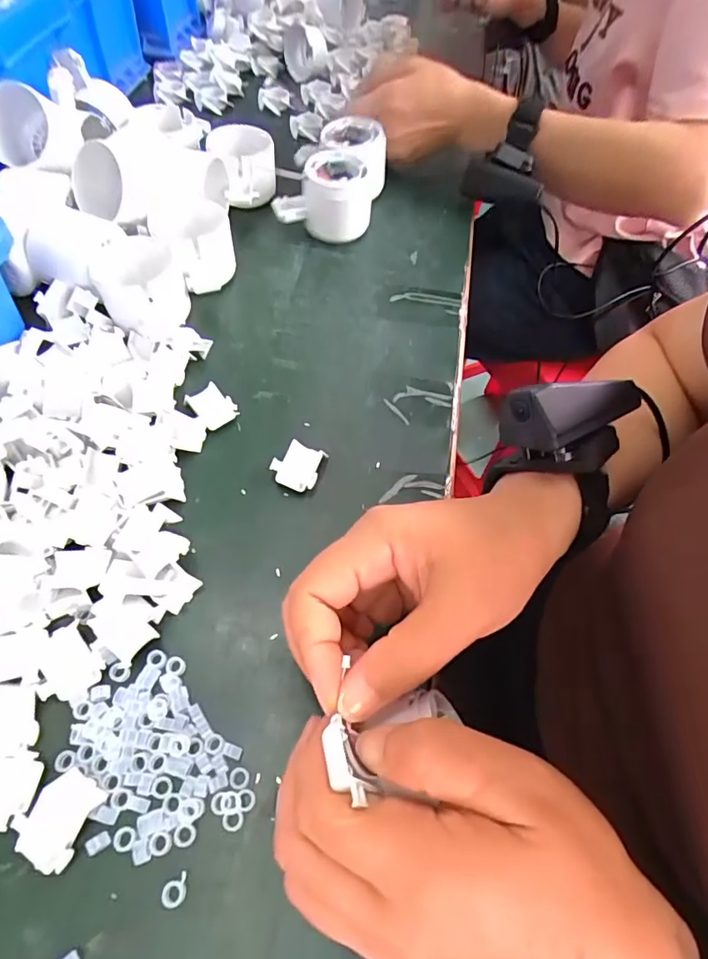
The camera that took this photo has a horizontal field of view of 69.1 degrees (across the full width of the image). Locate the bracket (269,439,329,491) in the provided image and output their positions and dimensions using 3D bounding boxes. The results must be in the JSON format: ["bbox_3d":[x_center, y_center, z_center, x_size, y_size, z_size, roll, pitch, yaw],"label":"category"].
[{"bbox_3d":[-0.035,-0.008,0.323,0.029,0.014,0.030,20,59,8],"label":"bracket"}]

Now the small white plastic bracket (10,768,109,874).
[{"bbox_3d":[-0.127,0.145,0.221,0.028,0.004,0.033,29,60,13],"label":"small white plastic bracket"}]

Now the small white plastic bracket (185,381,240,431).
[{"bbox_3d":[-0.094,-0.049,0.341,0.025,0.012,0.028,-35,67,-23],"label":"small white plastic bracket"}]

